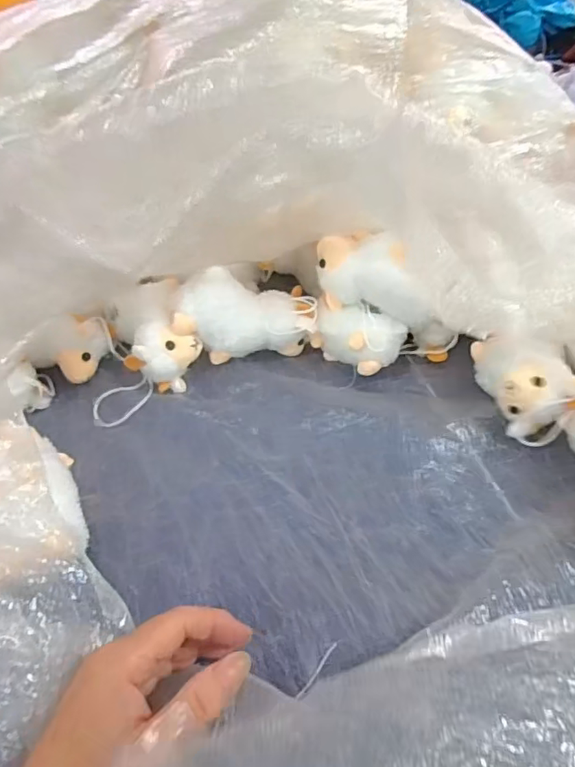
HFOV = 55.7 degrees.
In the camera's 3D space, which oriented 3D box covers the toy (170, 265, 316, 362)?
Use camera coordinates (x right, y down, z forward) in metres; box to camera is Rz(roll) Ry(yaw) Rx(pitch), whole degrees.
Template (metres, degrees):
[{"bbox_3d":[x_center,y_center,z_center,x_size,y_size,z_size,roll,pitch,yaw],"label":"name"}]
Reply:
[{"bbox_3d":[-0.038,-0.063,0.489,0.120,0.083,0.057,-8,45,-9],"label":"toy"}]

